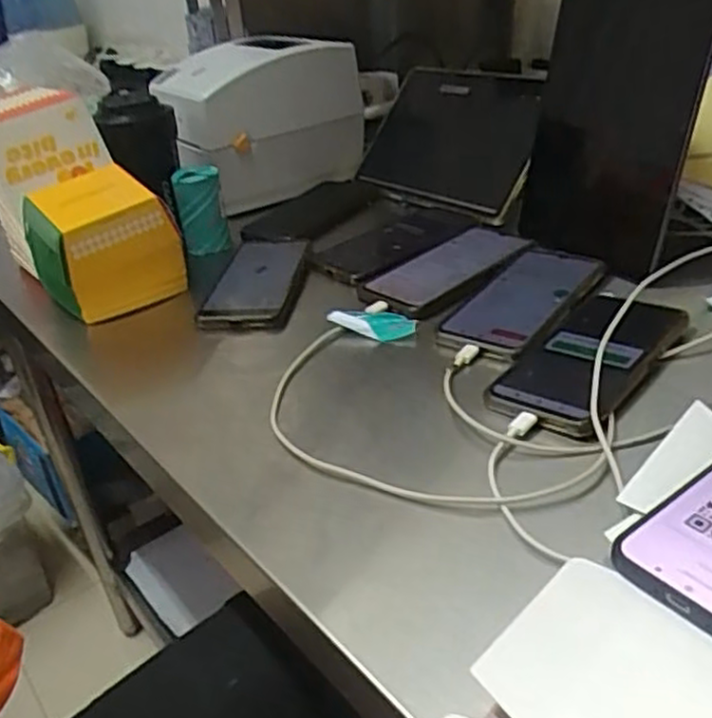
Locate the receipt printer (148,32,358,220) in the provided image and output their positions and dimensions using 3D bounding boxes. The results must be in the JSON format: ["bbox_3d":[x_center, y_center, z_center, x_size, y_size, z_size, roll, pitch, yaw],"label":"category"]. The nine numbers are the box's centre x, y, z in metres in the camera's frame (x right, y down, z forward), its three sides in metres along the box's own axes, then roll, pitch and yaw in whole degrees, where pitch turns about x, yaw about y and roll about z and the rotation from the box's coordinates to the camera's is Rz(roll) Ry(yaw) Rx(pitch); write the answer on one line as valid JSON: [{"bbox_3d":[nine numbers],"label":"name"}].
[{"bbox_3d":[-0.107,-0.279,0.869,0.227,0.165,0.137,-8,30,-1],"label":"receipt printer"}]

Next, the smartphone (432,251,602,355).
[{"bbox_3d":[0.140,-0.051,0.606,0.077,0.015,0.167,18,39,36],"label":"smartphone"}]

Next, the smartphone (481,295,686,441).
[{"bbox_3d":[0.163,-0.004,0.521,0.084,0.016,0.171,20,44,36],"label":"smartphone"}]

